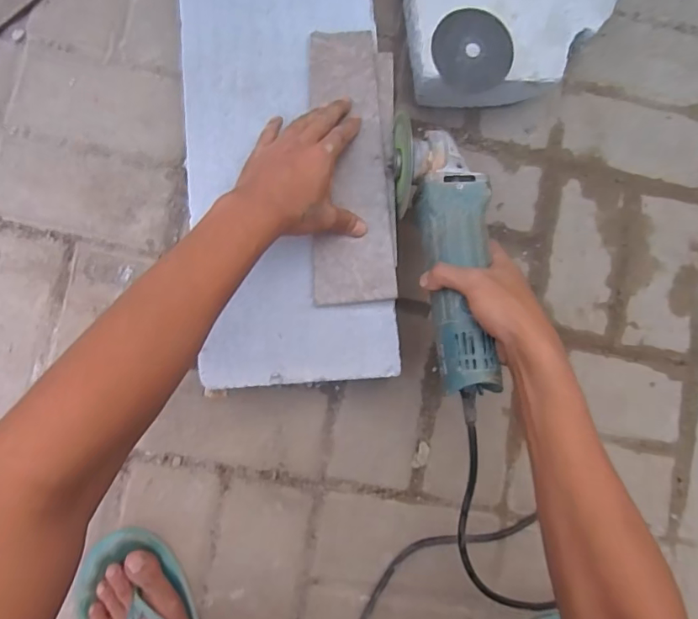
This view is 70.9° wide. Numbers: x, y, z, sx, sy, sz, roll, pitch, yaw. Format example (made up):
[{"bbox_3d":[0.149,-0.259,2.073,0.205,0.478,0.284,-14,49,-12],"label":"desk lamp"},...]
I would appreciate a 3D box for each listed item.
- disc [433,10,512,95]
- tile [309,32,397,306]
[{"bbox_3d":[0.133,-0.280,0.530,0.086,0.007,0.085,0,93,-6],"label":"disc"},{"bbox_3d":[0.002,-0.142,0.487,0.076,0.011,0.267,-2,87,-6],"label":"tile"}]

